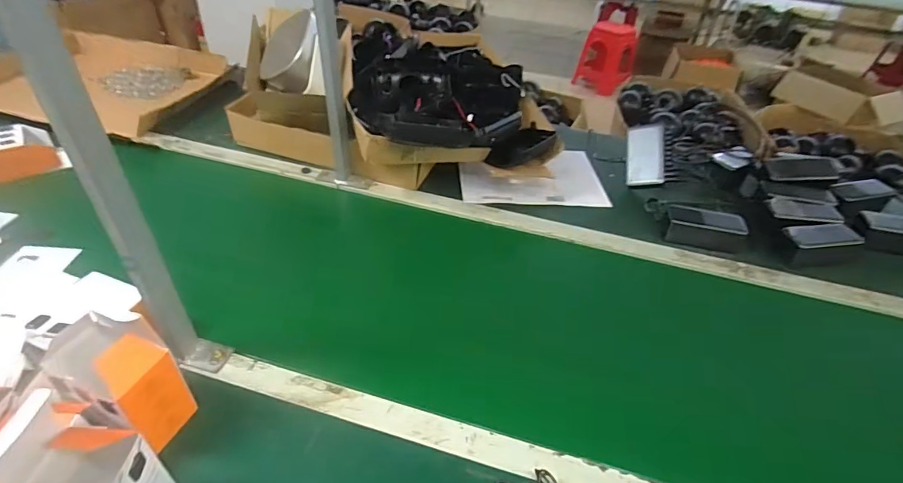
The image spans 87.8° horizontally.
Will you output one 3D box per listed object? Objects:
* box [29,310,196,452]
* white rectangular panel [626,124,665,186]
[{"bbox_3d":[-0.343,0.145,0.480,0.108,0.122,0.075,16,41,14],"label":"box"},{"bbox_3d":[0.406,-0.182,0.984,0.075,0.133,0.015,-2,-12,39],"label":"white rectangular panel"}]

